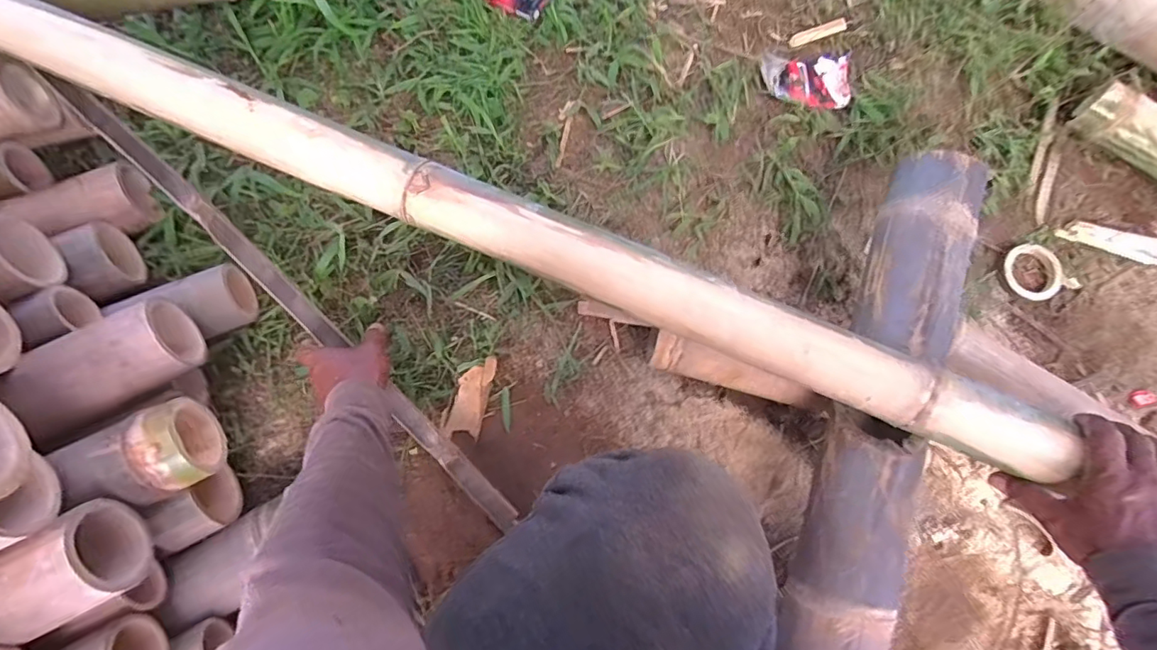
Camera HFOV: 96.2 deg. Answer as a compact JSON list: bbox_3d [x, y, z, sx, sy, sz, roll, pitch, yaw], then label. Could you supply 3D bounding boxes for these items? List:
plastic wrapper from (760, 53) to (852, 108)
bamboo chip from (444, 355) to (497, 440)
[{"bbox_3d":[0.337,-0.368,0.769,0.129,0.016,0.094,6,74,-3],"label":"plastic wrapper"},{"bbox_3d":[-0.132,0.090,0.652,0.047,0.008,0.107,22,90,5],"label":"bamboo chip"}]

